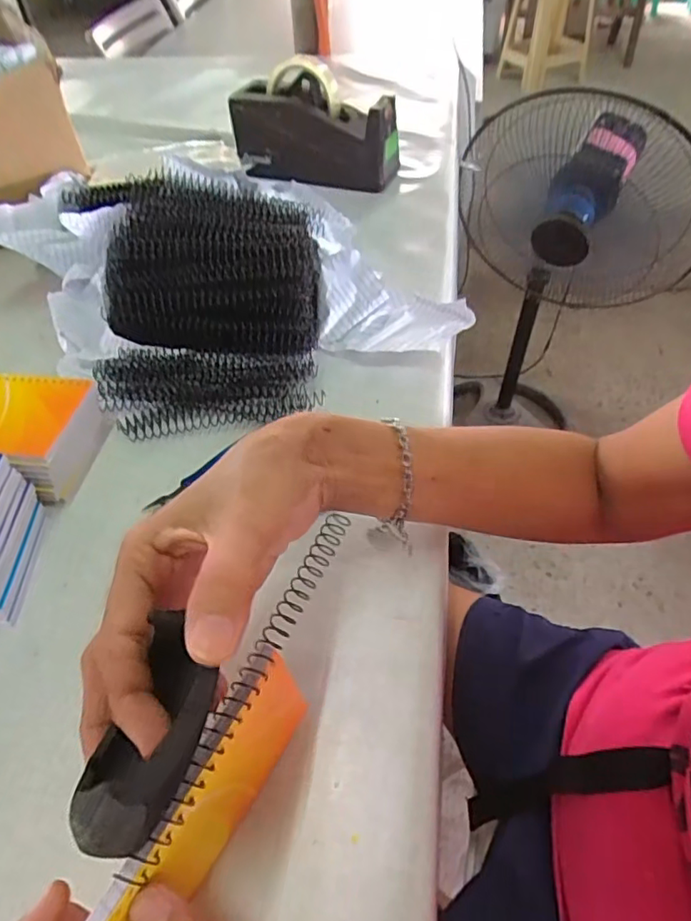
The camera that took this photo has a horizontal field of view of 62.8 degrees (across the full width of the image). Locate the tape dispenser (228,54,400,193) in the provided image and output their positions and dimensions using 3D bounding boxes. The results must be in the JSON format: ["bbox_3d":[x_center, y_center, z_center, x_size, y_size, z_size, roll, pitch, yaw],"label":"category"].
[{"bbox_3d":[-0.037,-0.411,0.702,0.205,0.115,0.079,7,50,8],"label":"tape dispenser"}]

